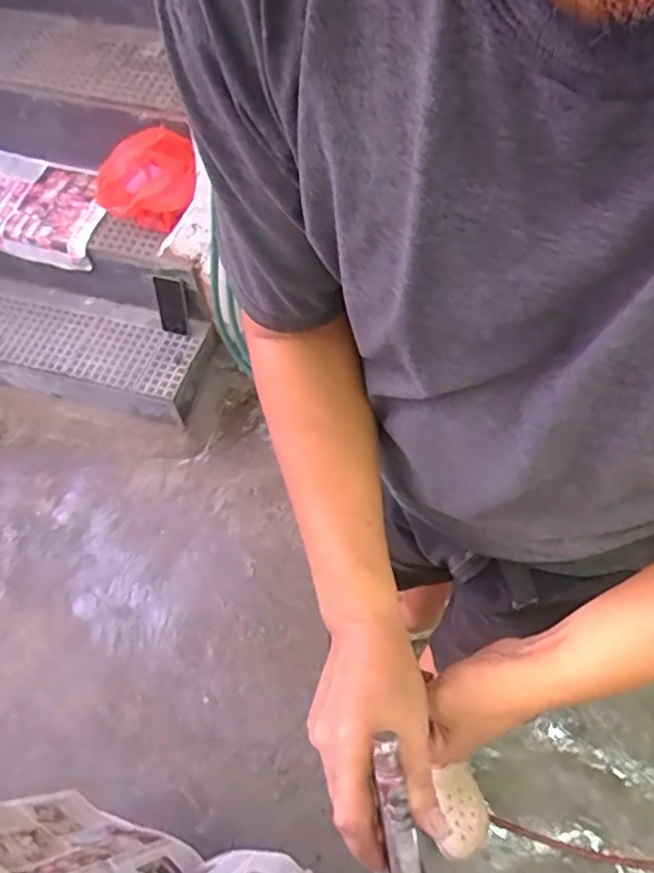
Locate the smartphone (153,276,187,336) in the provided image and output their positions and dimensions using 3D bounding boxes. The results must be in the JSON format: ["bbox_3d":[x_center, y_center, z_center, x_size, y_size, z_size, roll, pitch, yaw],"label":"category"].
[{"bbox_3d":[-0.391,-0.326,1.493,0.069,0.161,0.016,2,44,-4],"label":"smartphone"}]

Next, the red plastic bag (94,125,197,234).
[{"bbox_3d":[-0.402,-0.561,1.335,0.213,0.167,0.123,-33,66,-15],"label":"red plastic bag"}]

